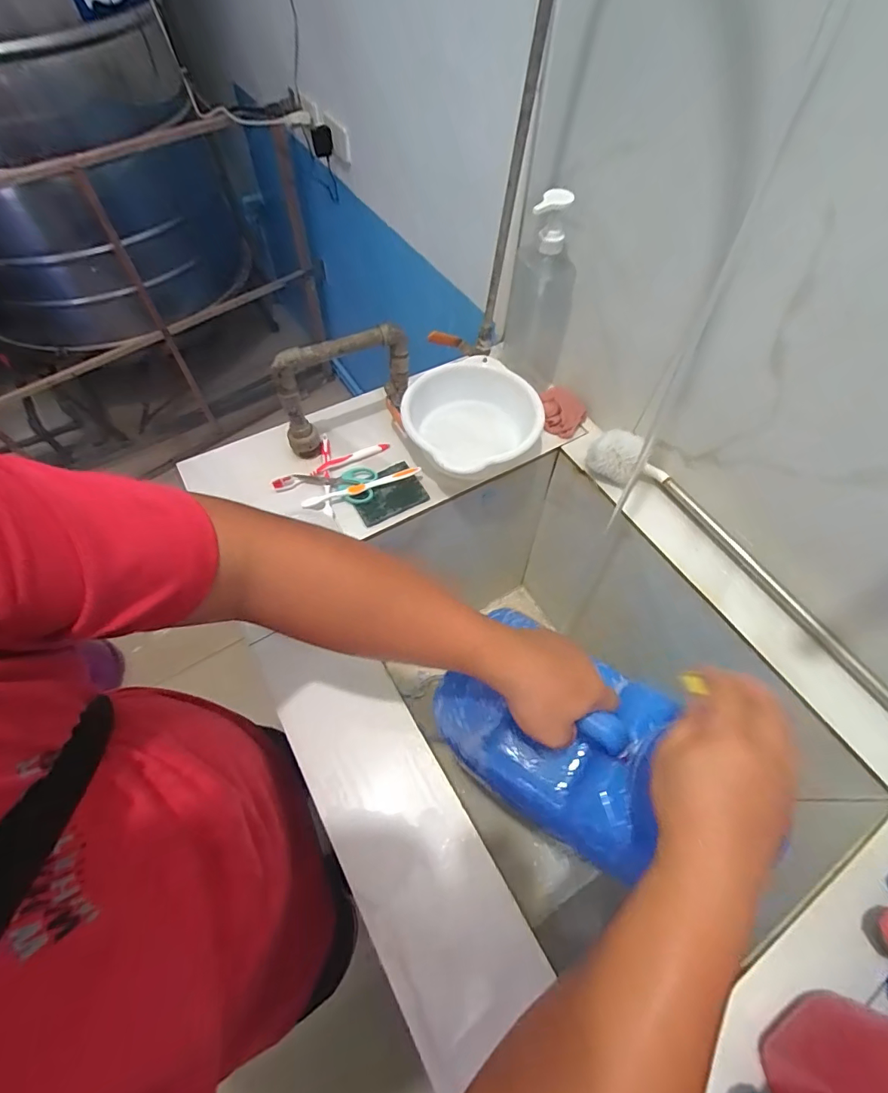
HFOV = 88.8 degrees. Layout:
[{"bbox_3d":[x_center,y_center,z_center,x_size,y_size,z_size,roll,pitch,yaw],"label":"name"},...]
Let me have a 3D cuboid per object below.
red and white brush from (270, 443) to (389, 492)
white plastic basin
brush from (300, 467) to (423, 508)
[{"bbox_3d":[-0.168,-0.125,0.680,0.182,0.017,0.016,-26,63,-16],"label":"red and white brush"},{"bbox_3d":[0.042,-0.186,0.691,0.198,0.080,0.210,1,59,-1],"label":"white plastic basin"},{"bbox_3d":[-0.117,-0.085,0.654,0.173,0.021,0.016,-17,61,-11],"label":"brush"}]

